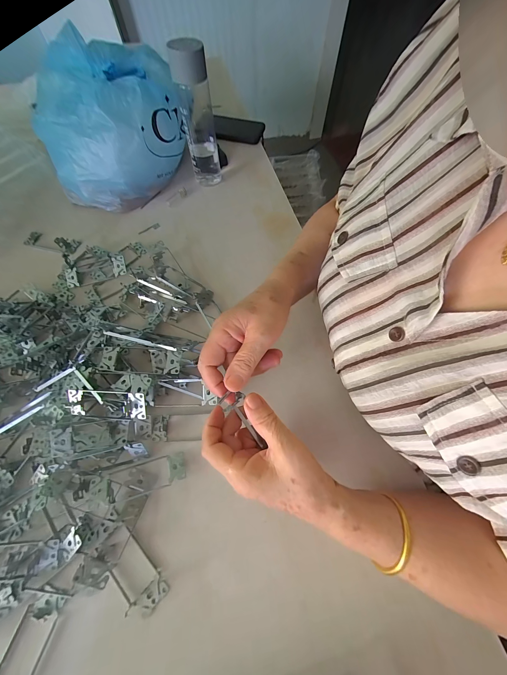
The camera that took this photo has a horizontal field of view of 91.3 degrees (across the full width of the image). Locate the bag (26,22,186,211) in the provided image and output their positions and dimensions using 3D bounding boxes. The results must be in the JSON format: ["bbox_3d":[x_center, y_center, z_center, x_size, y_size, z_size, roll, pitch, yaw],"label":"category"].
[{"bbox_3d":[-0.271,-0.413,0.491,0.250,0.154,0.260,-16,66,-7],"label":"bag"}]

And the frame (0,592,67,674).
[{"bbox_3d":[-0.231,0.313,0.239,0.039,0.025,0.097,14,66,6],"label":"frame"}]

